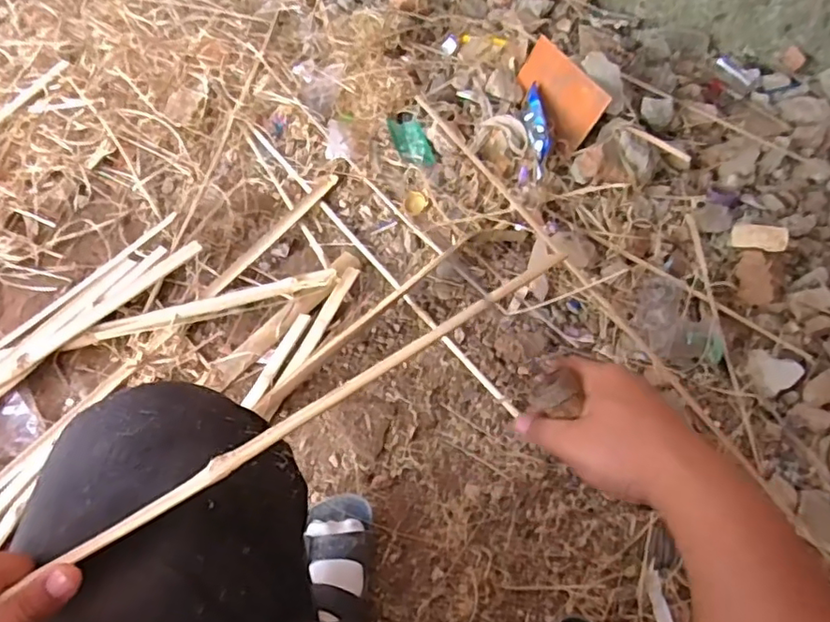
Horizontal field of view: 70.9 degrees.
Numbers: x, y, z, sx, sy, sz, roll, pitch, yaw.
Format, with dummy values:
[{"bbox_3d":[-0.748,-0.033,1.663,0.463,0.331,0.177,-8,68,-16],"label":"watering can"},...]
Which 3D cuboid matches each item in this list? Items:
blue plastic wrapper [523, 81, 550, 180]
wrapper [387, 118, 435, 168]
[{"bbox_3d":[0.212,-0.318,1.011,0.028,0.042,0.195,0,58,-2],"label":"blue plastic wrapper"},{"bbox_3d":[-0.005,-0.300,1.038,0.052,0.020,0.106,-21,65,-11],"label":"wrapper"}]

